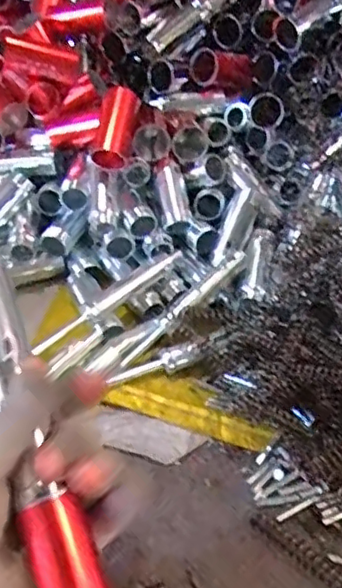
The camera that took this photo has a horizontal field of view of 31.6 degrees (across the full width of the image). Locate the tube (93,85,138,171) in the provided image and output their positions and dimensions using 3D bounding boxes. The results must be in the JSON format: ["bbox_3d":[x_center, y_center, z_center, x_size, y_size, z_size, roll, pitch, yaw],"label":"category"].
[{"bbox_3d":[-0.044,-0.135,0.489,0.022,0.021,0.069,12,85,9],"label":"tube"}]

